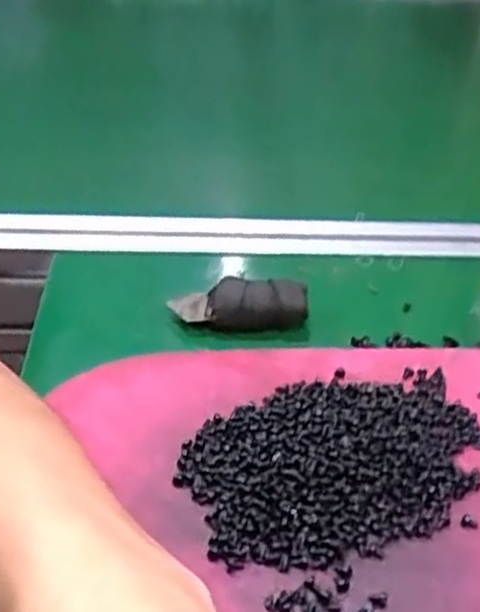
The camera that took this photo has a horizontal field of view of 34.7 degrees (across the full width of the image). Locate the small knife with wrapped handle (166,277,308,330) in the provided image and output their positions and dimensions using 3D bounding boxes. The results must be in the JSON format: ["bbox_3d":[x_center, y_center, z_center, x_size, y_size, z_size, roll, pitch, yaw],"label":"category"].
[{"bbox_3d":[0.000,-0.001,0.408,0.070,0.018,0.023,4,40,-4],"label":"small knife with wrapped handle"}]

